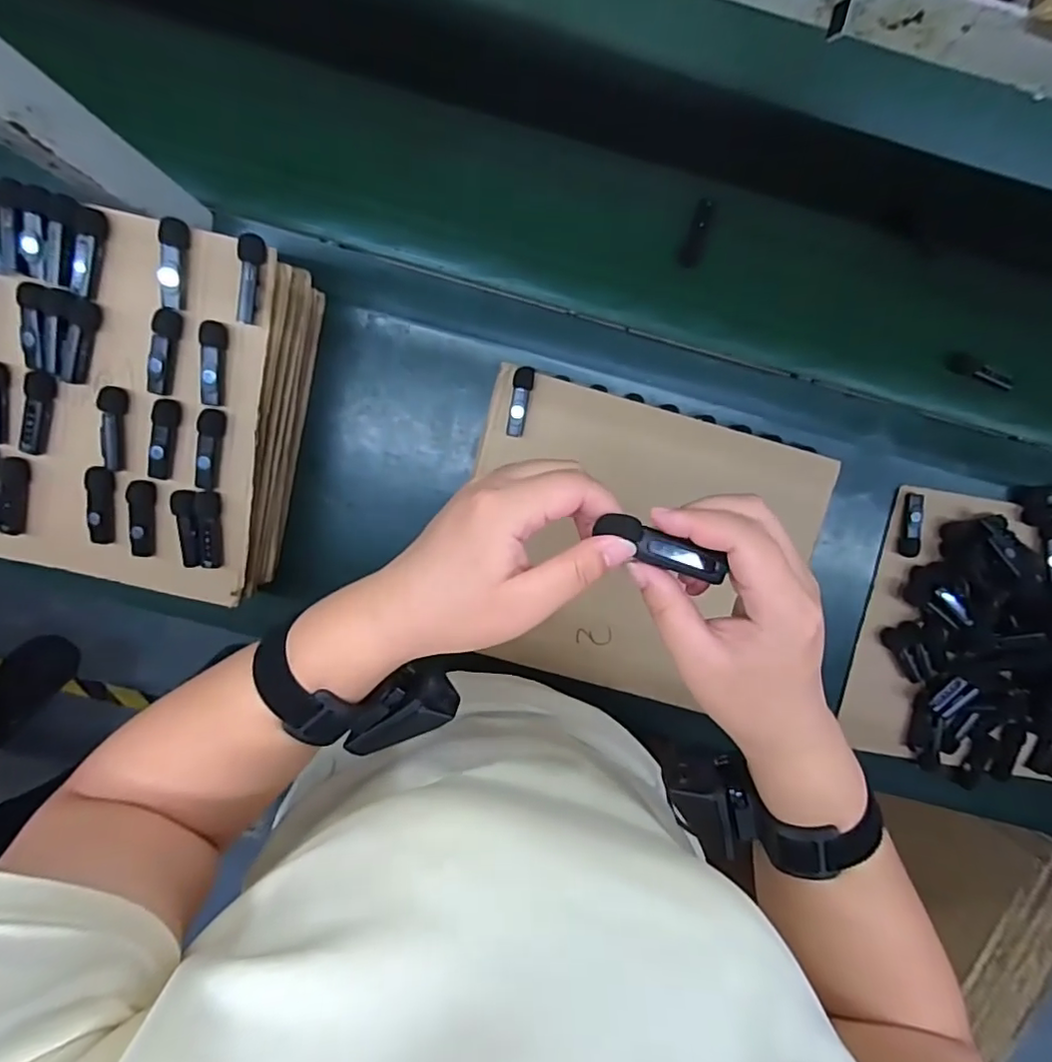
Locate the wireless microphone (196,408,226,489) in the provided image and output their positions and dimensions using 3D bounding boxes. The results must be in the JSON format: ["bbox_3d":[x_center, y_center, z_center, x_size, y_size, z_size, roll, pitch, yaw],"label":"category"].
[{"bbox_3d":[-0.260,-0.067,0.485,0.016,0.015,0.065,12,95,-3],"label":"wireless microphone"}]

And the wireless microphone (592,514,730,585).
[{"bbox_3d":[0.064,0.009,0.272,0.061,0.014,0.017,24,95,-6],"label":"wireless microphone"}]

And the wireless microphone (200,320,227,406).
[{"bbox_3d":[-0.248,-0.133,0.471,0.014,0.018,0.064,7,96,-2],"label":"wireless microphone"}]

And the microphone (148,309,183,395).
[{"bbox_3d":[-0.283,-0.140,0.464,0.016,0.017,0.065,15,95,-3],"label":"microphone"}]

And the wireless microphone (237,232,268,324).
[{"bbox_3d":[-0.213,-0.194,0.457,0.016,0.016,0.065,7,96,-2],"label":"wireless microphone"}]

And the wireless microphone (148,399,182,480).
[{"bbox_3d":[-0.295,-0.074,0.483,0.016,0.014,0.064,12,95,-3],"label":"wireless microphone"}]

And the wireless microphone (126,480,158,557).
[{"bbox_3d":[-0.322,-0.010,0.498,0.022,0.015,0.064,8,96,-2],"label":"wireless microphone"}]

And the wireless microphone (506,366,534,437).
[{"bbox_3d":[-0.005,-0.124,0.570,0.019,0.018,0.066,8,96,-2],"label":"wireless microphone"}]

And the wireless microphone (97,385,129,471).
[{"bbox_3d":[-0.334,-0.083,0.480,0.017,0.017,0.066,7,96,-2],"label":"wireless microphone"}]

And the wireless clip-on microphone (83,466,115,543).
[{"bbox_3d":[-0.356,-0.021,0.496,0.021,0.014,0.064,8,96,-2],"label":"wireless clip-on microphone"}]

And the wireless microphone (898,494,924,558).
[{"bbox_3d":[0.399,-0.006,0.614,0.015,0.019,0.064,2,96,-2],"label":"wireless microphone"}]

